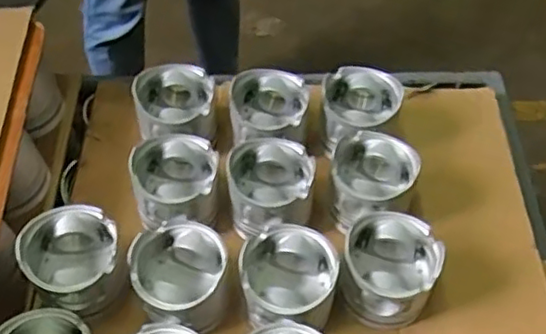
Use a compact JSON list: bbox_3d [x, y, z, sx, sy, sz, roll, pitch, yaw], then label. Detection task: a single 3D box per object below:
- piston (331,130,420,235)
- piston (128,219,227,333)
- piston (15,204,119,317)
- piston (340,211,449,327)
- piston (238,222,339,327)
[{"bbox_3d":[0.108,0.020,0.703,0.091,0.069,0.095,0,54,0],"label":"piston"},{"bbox_3d":[-0.091,0.111,0.634,0.086,0.080,0.091,0,54,0],"label":"piston"},{"bbox_3d":[-0.196,0.096,0.638,0.093,0.078,0.095,0,54,0],"label":"piston"},{"bbox_3d":[0.115,0.106,0.648,0.096,0.087,0.095,17,56,12],"label":"piston"},{"bbox_3d":[0.014,0.114,0.633,0.092,0.072,0.094,6,54,4],"label":"piston"}]

